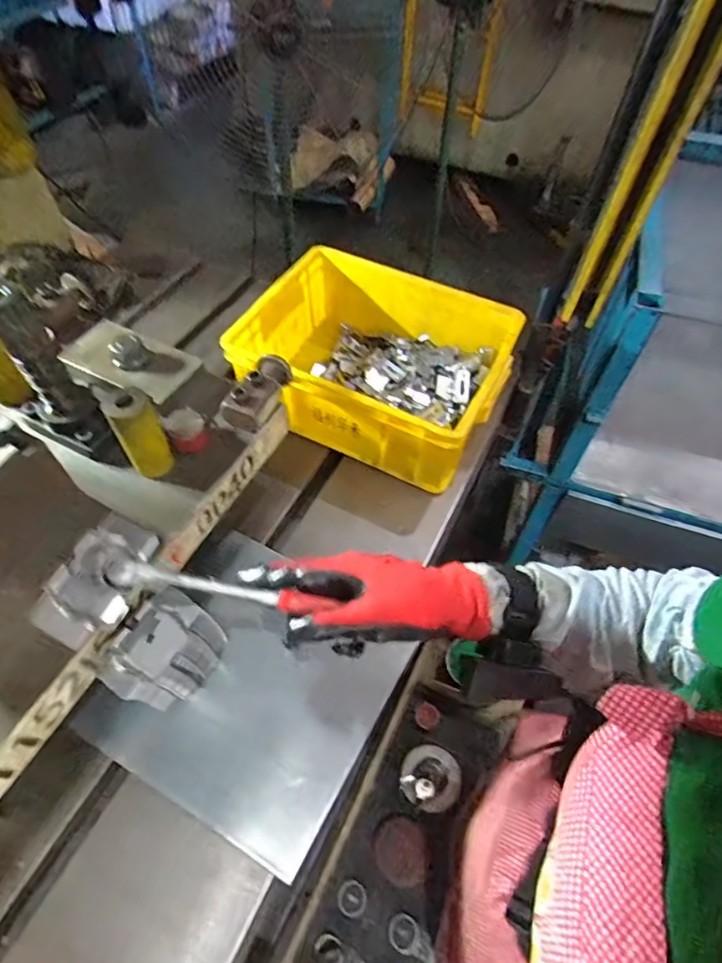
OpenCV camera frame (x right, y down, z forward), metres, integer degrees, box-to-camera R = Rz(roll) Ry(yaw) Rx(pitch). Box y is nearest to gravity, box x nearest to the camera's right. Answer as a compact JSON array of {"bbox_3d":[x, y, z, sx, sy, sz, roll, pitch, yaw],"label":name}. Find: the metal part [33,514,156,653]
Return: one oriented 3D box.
[{"bbox_3d":[-0.191,0.069,0.371,0.058,0.030,0.087,16,57,10],"label":"metal part"}]

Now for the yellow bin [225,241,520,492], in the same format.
[{"bbox_3d":[0.020,-0.173,0.742,0.346,0.128,0.263,24,59,15],"label":"yellow bin"}]

